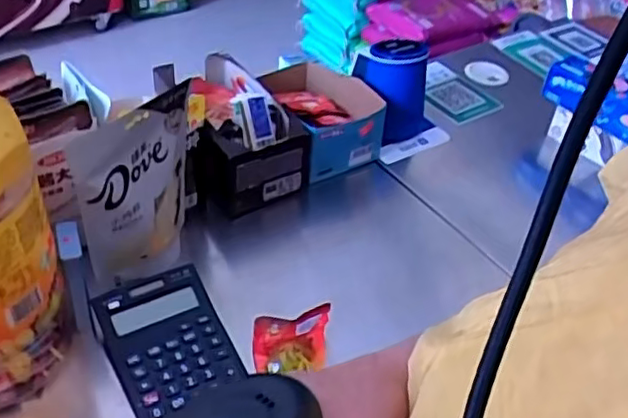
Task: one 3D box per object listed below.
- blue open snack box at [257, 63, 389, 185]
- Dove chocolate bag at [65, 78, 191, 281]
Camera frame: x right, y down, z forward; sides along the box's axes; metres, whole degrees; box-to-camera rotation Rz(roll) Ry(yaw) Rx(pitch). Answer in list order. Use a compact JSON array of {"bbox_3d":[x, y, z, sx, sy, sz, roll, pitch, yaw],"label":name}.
[{"bbox_3d":[0.001,-0.132,0.867,0.121,0.070,0.189,-19,47,-25],"label":"blue open snack box"},{"bbox_3d":[-0.165,-0.017,0.626,0.042,0.184,0.141,17,43,12],"label":"Dove chocolate bag"}]

